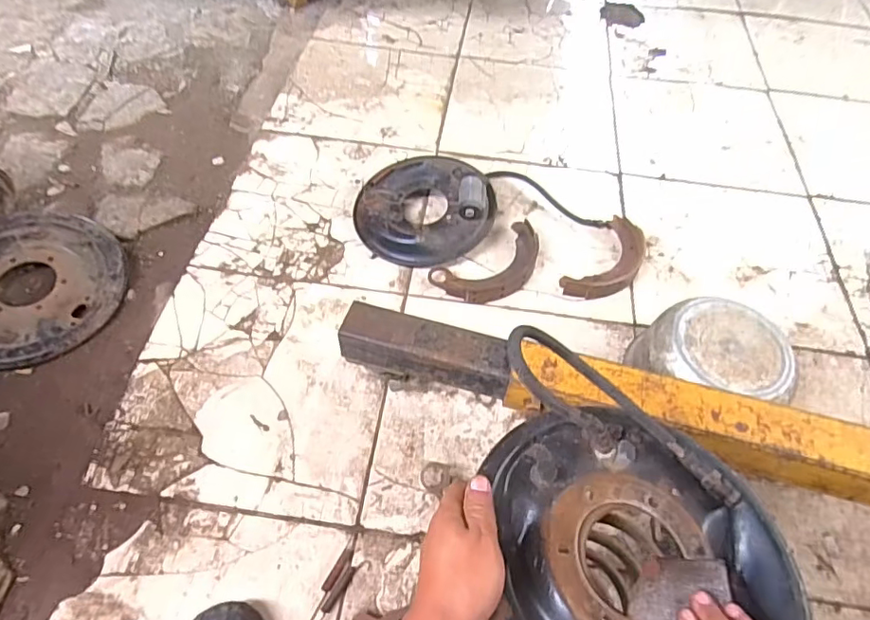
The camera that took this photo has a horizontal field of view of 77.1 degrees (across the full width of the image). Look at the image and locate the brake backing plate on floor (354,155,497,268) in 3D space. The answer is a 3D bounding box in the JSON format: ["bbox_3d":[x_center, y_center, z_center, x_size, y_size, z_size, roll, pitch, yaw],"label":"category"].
[{"bbox_3d":[-0.022,-0.210,1.067,0.258,0.092,0.250,1,56,-1],"label":"brake backing plate on floor"}]

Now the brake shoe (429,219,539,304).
[{"bbox_3d":[0.113,-0.079,1.008,0.223,0.028,0.118,-31,62,-20],"label":"brake shoe"}]

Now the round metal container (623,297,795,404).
[{"bbox_3d":[0.417,0.083,0.856,0.211,0.135,0.176,8,54,3],"label":"round metal container"}]

